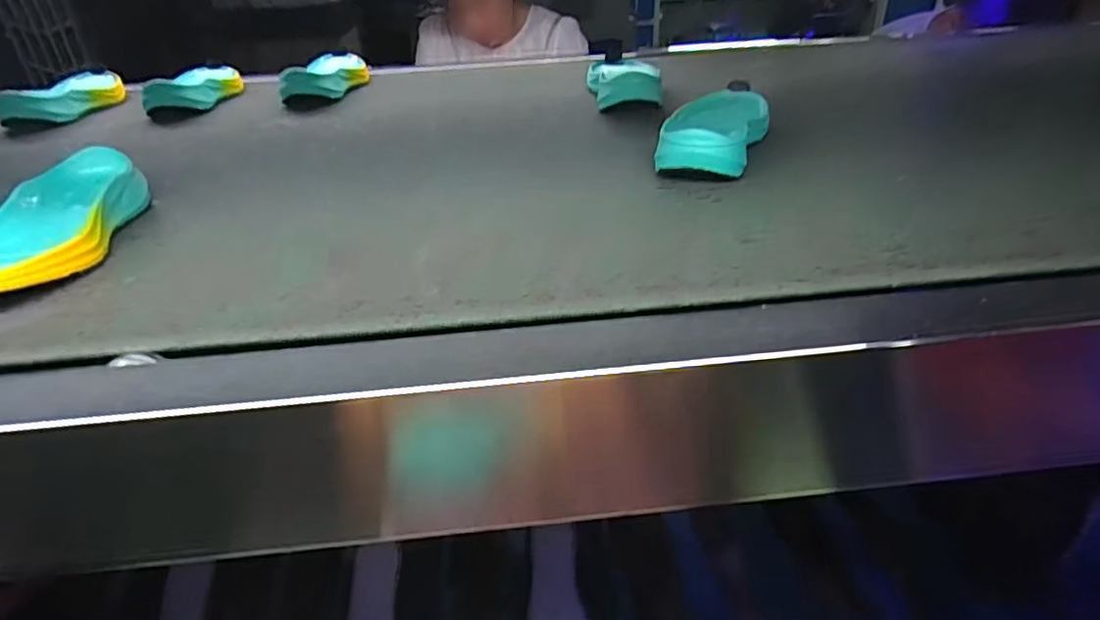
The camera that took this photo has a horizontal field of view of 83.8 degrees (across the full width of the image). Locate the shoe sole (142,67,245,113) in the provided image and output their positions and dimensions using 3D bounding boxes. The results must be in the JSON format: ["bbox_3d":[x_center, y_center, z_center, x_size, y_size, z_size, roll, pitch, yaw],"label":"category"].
[{"bbox_3d":[-0.456,-0.292,0.804,0.063,0.040,0.202,-6,33,-3],"label":"shoe sole"}]

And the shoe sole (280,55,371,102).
[{"bbox_3d":[-0.292,-0.315,0.822,0.082,0.042,0.180,-5,33,-2],"label":"shoe sole"}]

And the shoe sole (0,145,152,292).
[{"bbox_3d":[-0.338,-0.057,0.410,0.078,0.038,0.189,-10,33,-10],"label":"shoe sole"}]

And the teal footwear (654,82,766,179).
[{"bbox_3d":[0.149,-0.166,0.543,0.080,0.036,0.214,8,34,17],"label":"teal footwear"}]

